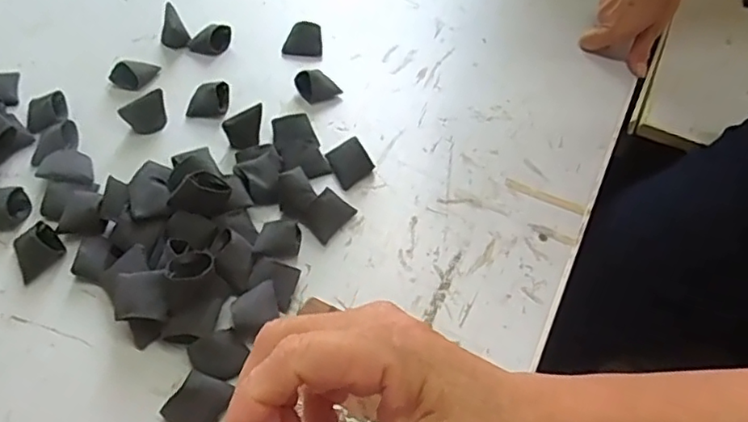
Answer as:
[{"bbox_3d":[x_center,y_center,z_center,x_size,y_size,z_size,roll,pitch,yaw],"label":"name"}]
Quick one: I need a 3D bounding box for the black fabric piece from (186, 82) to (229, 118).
[{"bbox_3d":[-0.167,-0.112,0.604,0.039,0.019,0.038,3,55,-1],"label":"black fabric piece"}]

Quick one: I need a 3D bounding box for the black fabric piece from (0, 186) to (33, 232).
[{"bbox_3d":[-0.319,-0.003,0.517,0.036,0.019,0.036,-7,55,-8],"label":"black fabric piece"}]

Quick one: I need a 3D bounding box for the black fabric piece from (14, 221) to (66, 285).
[{"bbox_3d":[-0.276,0.032,0.490,0.031,0.026,0.039,38,61,21],"label":"black fabric piece"}]

